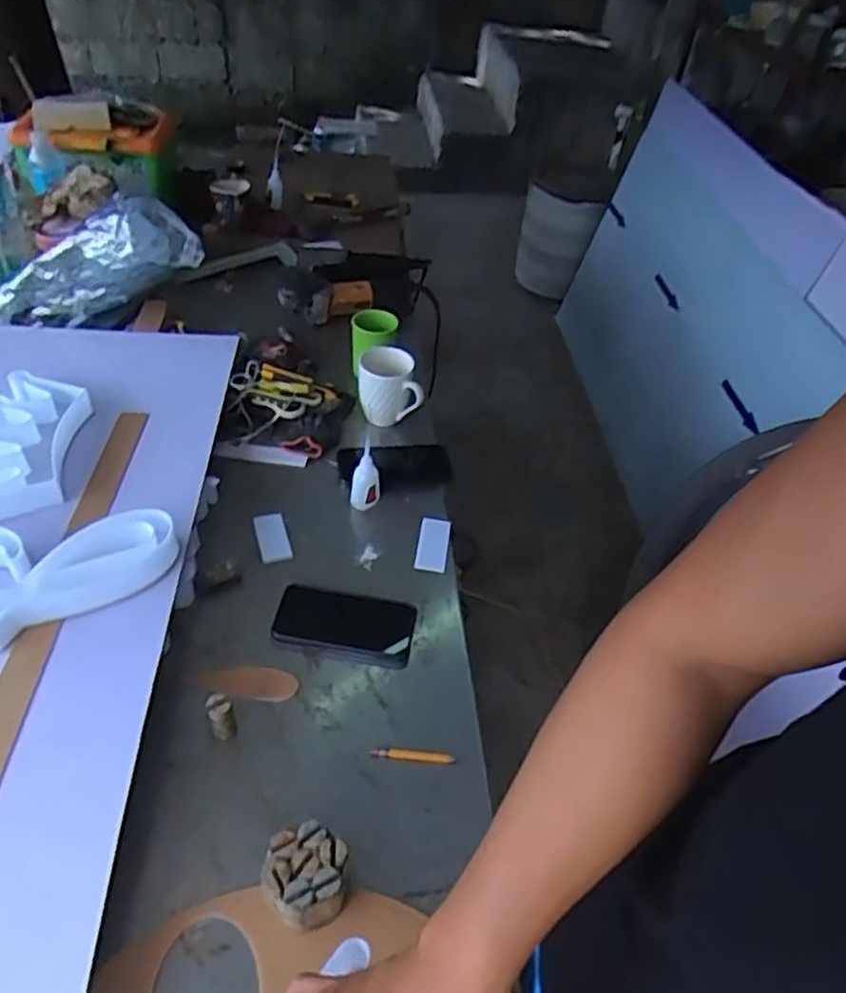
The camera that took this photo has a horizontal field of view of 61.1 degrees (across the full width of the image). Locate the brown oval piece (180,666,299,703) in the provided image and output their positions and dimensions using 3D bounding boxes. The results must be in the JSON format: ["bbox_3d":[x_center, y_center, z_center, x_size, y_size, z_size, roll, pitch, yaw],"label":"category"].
[{"bbox_3d":[-0.201,0.207,0.800,0.123,0.009,0.041,6,44,0],"label":"brown oval piece"}]

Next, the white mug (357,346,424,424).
[{"bbox_3d":[-0.051,-0.165,1.116,0.099,0.105,0.085,3,44,-3],"label":"white mug"}]

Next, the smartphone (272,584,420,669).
[{"bbox_3d":[-0.093,0.150,0.857,0.161,0.013,0.088,9,44,3],"label":"smartphone"}]

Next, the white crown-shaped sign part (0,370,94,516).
[{"bbox_3d":[-0.539,-0.066,0.925,0.163,0.036,0.284,-1,44,-11],"label":"white crown-shaped sign part"}]

